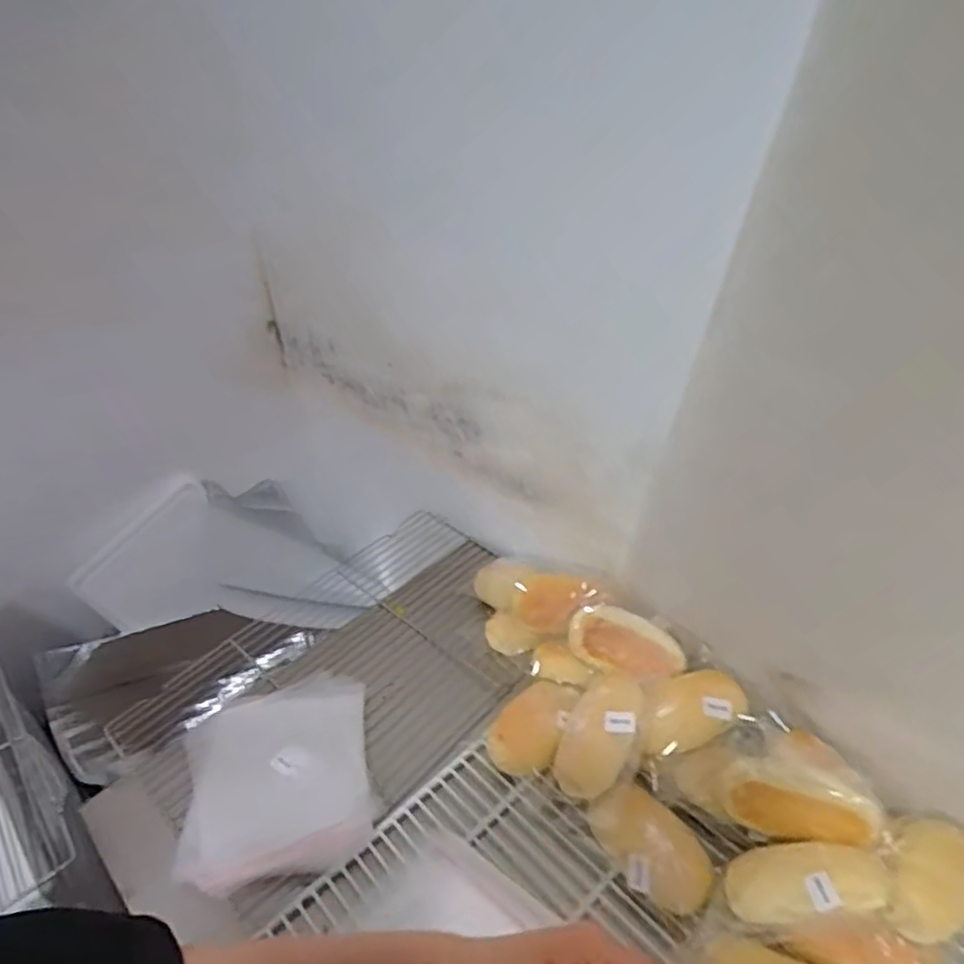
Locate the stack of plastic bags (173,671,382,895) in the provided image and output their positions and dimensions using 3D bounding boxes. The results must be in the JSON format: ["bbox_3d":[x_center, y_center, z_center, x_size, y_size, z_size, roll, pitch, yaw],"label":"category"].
[{"bbox_3d":[-0.221,0.317,0.733,0.193,0.043,0.211,-10,39,-9],"label":"stack of plastic bags"}]

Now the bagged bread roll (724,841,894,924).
[{"bbox_3d":[0.279,0.348,0.582,0.129,0.048,0.065,-19,34,19],"label":"bagged bread roll"}]

